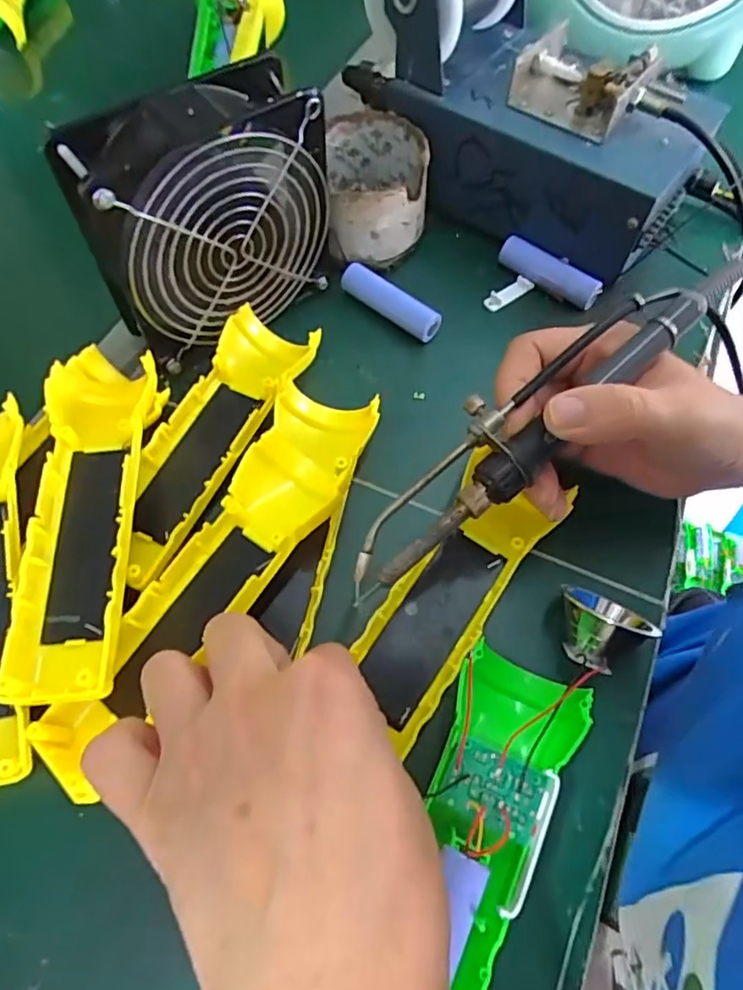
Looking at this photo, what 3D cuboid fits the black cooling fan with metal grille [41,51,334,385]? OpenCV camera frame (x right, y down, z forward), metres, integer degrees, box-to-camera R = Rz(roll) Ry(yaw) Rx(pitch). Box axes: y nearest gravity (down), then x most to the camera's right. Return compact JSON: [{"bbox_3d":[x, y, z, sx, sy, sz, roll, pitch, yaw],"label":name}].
[{"bbox_3d":[-0.080,-0.136,0.299,0.124,0.115,0.046,-33,68,-18],"label":"black cooling fan with metal grille"}]

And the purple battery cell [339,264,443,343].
[{"bbox_3d":[0.012,-0.116,0.353,0.068,0.016,0.015,35,67,17],"label":"purple battery cell"}]

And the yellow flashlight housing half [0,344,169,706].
[{"bbox_3d":[-0.127,0.004,0.268,0.048,0.029,0.174,-5,62,-2],"label":"yellow flashlight housing half"}]

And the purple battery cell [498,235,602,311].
[{"bbox_3d":[0.111,-0.140,0.366,0.067,0.016,0.015,31,66,16],"label":"purple battery cell"}]

